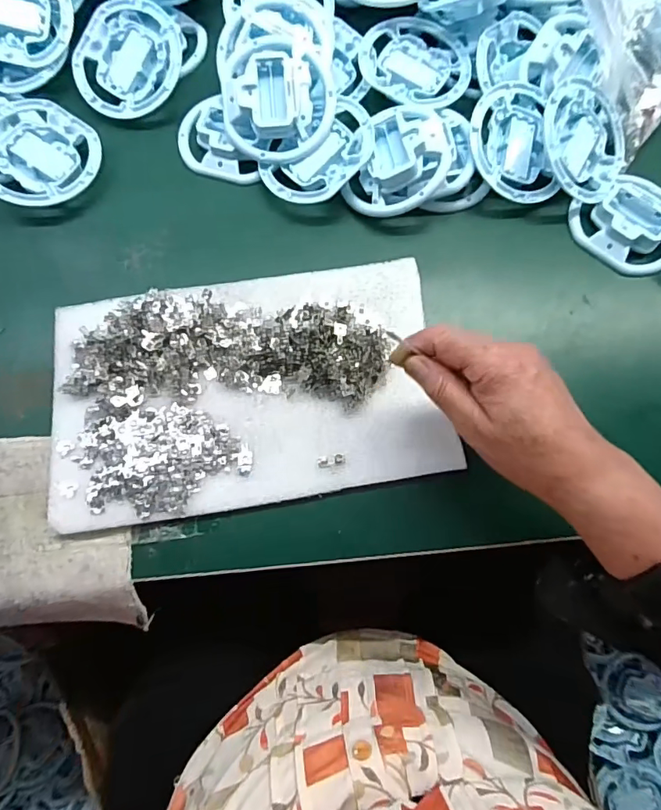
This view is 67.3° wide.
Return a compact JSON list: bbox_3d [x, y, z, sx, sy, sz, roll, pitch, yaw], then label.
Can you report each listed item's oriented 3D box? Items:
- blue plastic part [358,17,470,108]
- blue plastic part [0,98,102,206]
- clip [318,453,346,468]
[{"bbox_3d":[0.084,-0.326,0.473,0.105,0.017,0.105,0,75,-1],"label":"blue plastic part"},{"bbox_3d":[-0.267,-0.228,0.445,0.116,0.015,0.100,42,78,10],"label":"blue plastic part"},{"bbox_3d":[0.001,0.042,0.381,0.021,0.007,0.008,-11,75,-4],"label":"clip"}]

